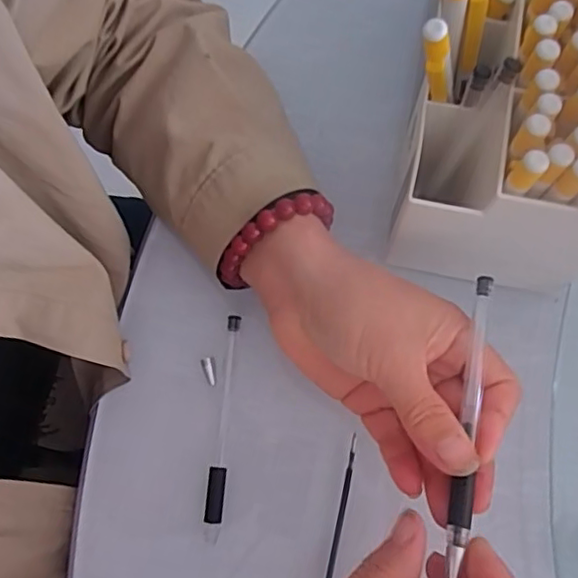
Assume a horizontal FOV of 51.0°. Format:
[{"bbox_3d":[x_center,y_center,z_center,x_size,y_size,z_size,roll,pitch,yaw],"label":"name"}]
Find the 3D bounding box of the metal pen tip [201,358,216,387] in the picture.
[{"bbox_3d":[-0.044,0.046,0.340,0.007,0.005,0.015,-19,75,-4],"label":"metal pen tip"}]

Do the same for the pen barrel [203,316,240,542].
[{"bbox_3d":[-0.036,0.073,0.331,0.010,0.007,0.118,4,74,2],"label":"pen barrel"}]

